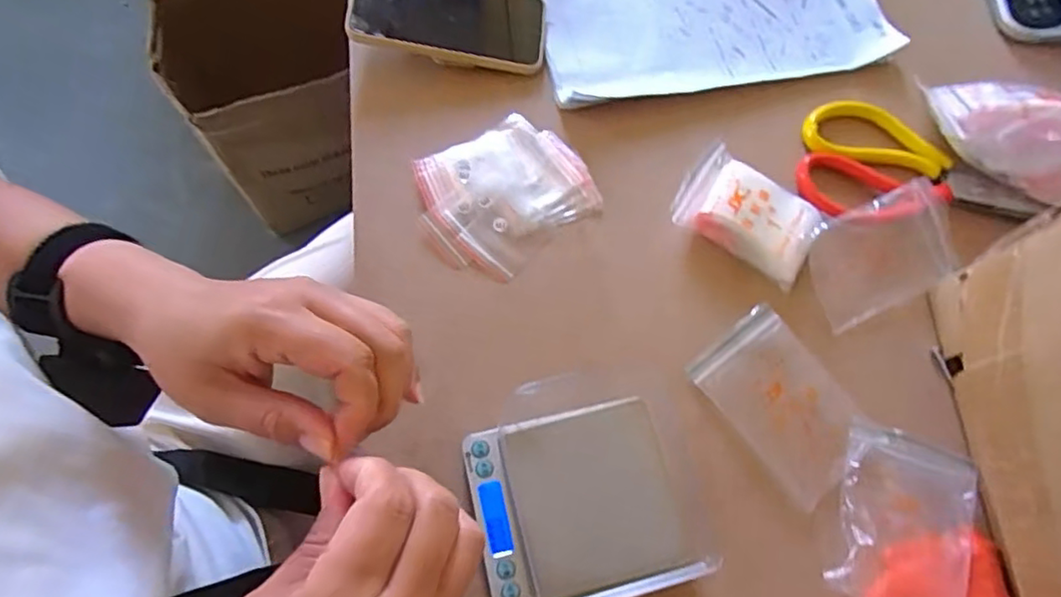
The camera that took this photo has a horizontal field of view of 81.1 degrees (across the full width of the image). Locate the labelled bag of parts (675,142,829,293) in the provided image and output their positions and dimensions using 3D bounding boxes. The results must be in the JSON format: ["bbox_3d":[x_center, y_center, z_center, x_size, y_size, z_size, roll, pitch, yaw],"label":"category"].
[{"bbox_3d":[0.163,-0.064,0.464,0.101,0.019,0.070,31,72,10],"label":"labelled bag of parts"}]

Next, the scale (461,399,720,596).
[{"bbox_3d":[0.029,0.128,0.386,0.125,0.033,0.112,-12,70,-6],"label":"scale"}]

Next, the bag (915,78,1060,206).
[{"bbox_3d":[0.371,-0.129,0.472,0.128,0.070,0.081,22,70,7],"label":"bag"}]

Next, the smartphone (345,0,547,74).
[{"bbox_3d":[-0.067,-0.232,0.512,0.157,0.015,0.079,7,73,-11],"label":"smartphone"}]

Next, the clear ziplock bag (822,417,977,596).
[{"bbox_3d":[0.237,0.142,0.392,0.079,0.014,0.116,21,70,7],"label":"clear ziplock bag"}]

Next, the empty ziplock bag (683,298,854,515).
[{"bbox_3d":[0.174,0.070,0.422,0.076,0.011,0.117,-37,74,-14],"label":"empty ziplock bag"}]

